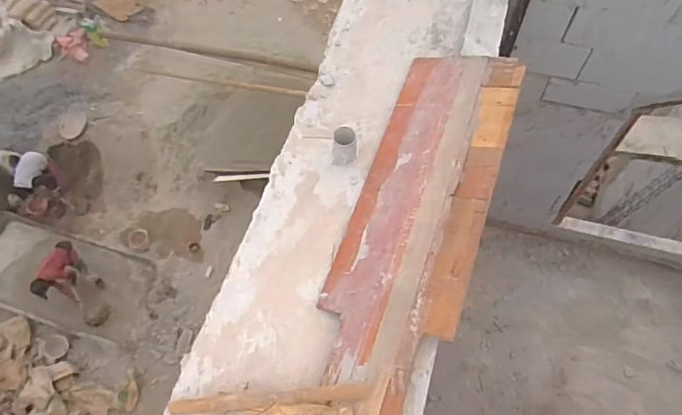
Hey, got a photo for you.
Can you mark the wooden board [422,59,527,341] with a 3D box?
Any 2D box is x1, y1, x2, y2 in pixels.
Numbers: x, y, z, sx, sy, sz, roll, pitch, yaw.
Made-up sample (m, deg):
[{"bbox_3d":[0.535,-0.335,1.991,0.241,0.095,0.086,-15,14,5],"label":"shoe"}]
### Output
[{"bbox_3d":[0.388,-0.071,1.496,0.112,0.027,0.922,8,64,25],"label":"wooden board"}]

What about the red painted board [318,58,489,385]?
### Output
[{"bbox_3d":[0.193,-0.034,1.557,0.284,0.016,1.108,6,62,28],"label":"red painted board"}]

